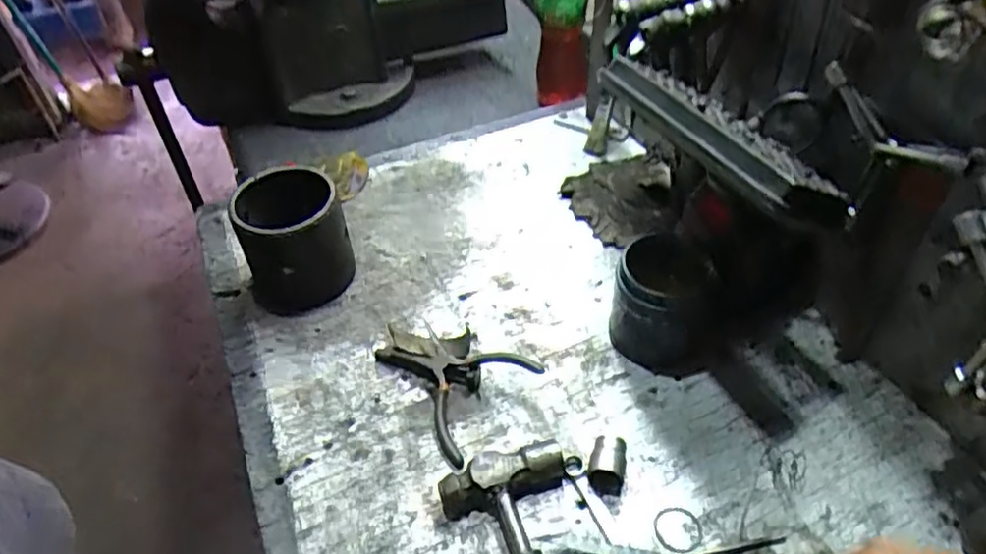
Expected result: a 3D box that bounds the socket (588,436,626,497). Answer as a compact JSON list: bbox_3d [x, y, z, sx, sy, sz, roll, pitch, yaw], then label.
[{"bbox_3d":[0.099,0.160,0.577,0.029,0.031,0.043,6,47,8],"label":"socket"}]

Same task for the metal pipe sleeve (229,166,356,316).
[{"bbox_3d":[-0.217,-0.041,0.727,0.112,0.122,0.120,-20,49,-16],"label":"metal pipe sleeve"}]

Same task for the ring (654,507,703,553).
[{"bbox_3d":[0.153,0.209,0.556,0.039,0.004,0.040,3,44,-3],"label":"ring"}]

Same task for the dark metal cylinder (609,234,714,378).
[{"bbox_3d":[0.164,0.025,0.660,0.090,0.097,0.107,0,47,3],"label":"dark metal cylinder"}]

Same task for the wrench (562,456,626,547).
[{"bbox_3d":[0.101,0.216,0.537,0.024,0.009,0.167,-20,49,-15],"label":"wrench"}]

